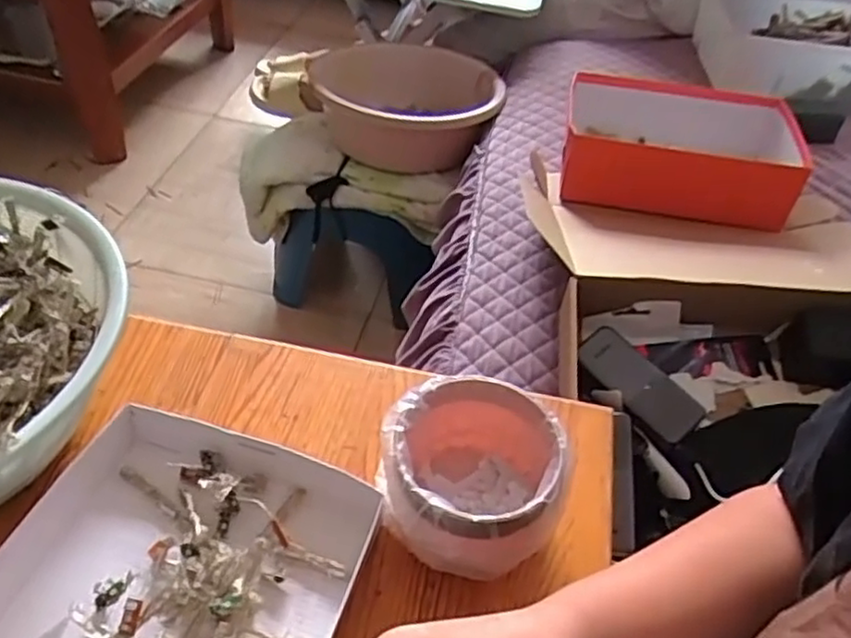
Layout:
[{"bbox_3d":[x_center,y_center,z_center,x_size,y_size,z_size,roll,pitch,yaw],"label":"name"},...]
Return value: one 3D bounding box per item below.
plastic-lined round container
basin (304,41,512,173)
[{"bbox_3d":[0.031,0.115,0.495,0.121,0.081,0.126,3,46,-4],"label":"plastic-lined round container"},{"bbox_3d":[-0.037,-0.376,1.246,0.314,0.118,0.314,3,46,-4],"label":"basin"}]

